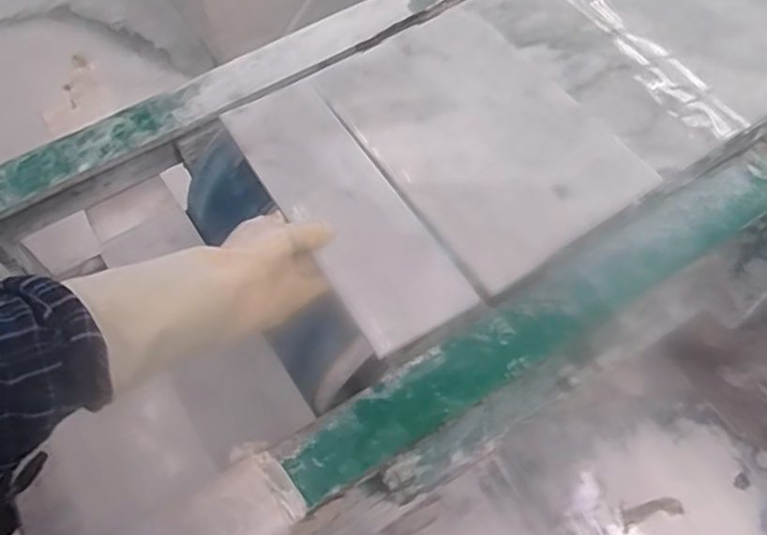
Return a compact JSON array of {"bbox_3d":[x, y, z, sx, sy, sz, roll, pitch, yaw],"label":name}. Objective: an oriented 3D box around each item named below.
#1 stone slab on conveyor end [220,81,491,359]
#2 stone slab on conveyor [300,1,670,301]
[{"bbox_3d":[-0.040,-0.060,0.592,0.097,0.018,0.304,-31,66,-13],"label":"stone slab on conveyor end"},{"bbox_3d":[0.091,-0.134,0.644,0.202,0.021,0.307,-31,64,-13],"label":"stone slab on conveyor"}]

